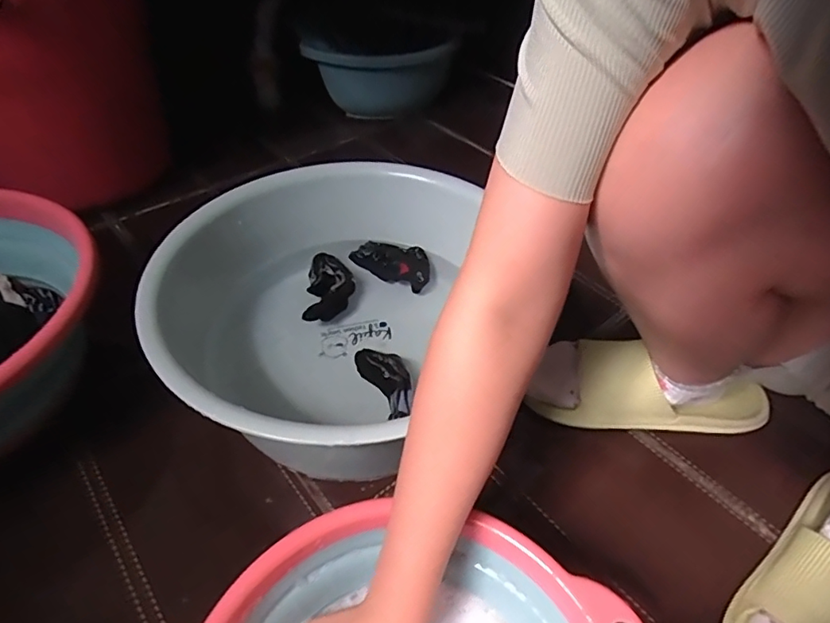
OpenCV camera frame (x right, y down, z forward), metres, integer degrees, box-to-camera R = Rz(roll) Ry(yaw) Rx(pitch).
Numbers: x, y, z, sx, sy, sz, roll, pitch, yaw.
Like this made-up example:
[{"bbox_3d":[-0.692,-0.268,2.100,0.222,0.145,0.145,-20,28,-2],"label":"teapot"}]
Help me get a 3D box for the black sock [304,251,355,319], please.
[{"bbox_3d":[-0.102,-0.029,0.633,0.054,0.028,0.112,-1,45,-3],"label":"black sock"}]

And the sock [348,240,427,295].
[{"bbox_3d":[-0.031,-0.062,0.667,0.101,0.030,0.052,17,47,13],"label":"sock"}]

